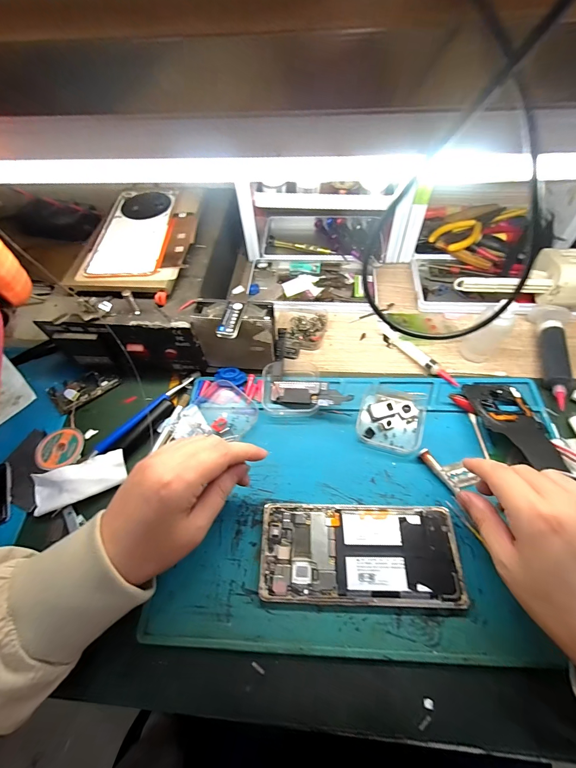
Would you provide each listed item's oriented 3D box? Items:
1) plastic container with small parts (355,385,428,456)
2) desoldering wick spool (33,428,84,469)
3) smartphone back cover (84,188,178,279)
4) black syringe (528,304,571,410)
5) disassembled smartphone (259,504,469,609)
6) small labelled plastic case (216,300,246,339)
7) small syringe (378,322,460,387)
[{"bbox_3d":[0.109,0.034,0.344,0.064,0.014,0.076,16,61,14],"label":"plastic container with small parts"},{"bbox_3d":[-0.235,0.067,0.341,0.043,0.017,0.045,-2,58,3],"label":"desoldering wick spool"},{"bbox_3d":[-0.173,-0.176,0.379,0.078,0.009,0.158,-1,58,0],"label":"smartphone back cover"},{"bbox_3d":[0.297,-0.035,0.370,0.033,0.023,0.138,15,60,13],"label":"black syringe"},{"bbox_3d":[0.060,0.143,0.280,0.161,0.010,0.075,0,58,4],"label":"disassembled smartphone"},{"bbox_3d":[-0.054,-0.063,0.320,0.019,0.008,0.044,9,59,9],"label":"small labelled plastic case"},{"bbox_3d":[0.147,-0.037,0.389,0.018,0.015,0.120,-30,61,-14],"label":"small syringe"}]

